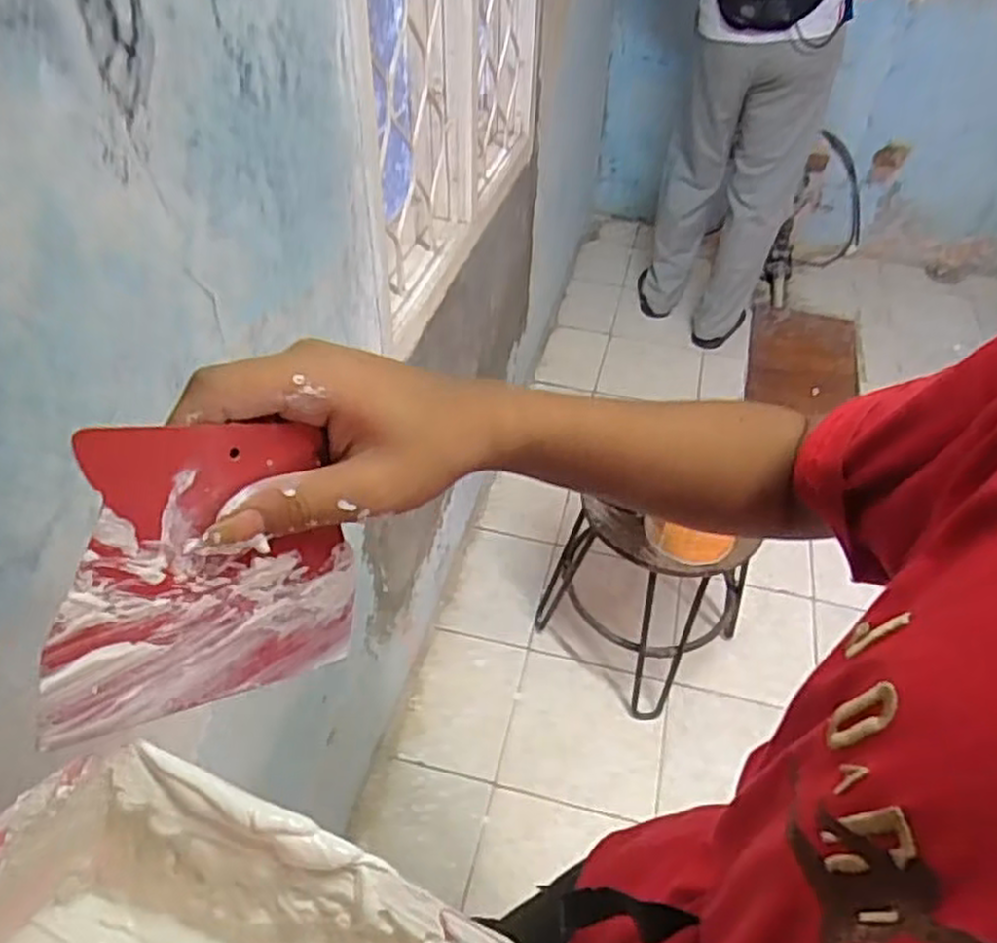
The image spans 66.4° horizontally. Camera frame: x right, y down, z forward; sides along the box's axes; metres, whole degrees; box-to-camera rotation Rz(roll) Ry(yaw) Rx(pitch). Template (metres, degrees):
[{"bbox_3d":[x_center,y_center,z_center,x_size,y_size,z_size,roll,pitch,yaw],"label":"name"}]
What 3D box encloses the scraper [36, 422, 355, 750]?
[{"bbox_3d":[-0.102,0.035,0.285,0.004,0.106,0.119,16,13,40],"label":"scraper"}]

